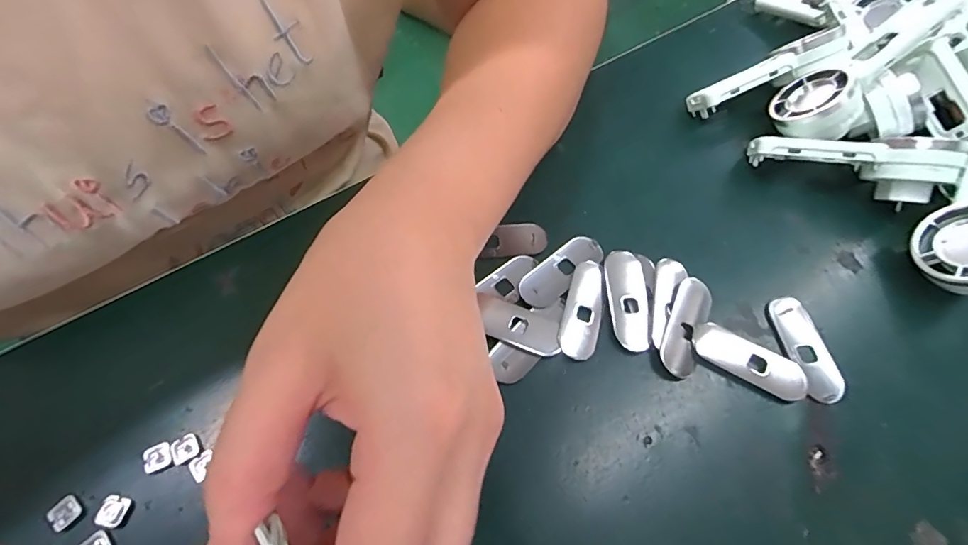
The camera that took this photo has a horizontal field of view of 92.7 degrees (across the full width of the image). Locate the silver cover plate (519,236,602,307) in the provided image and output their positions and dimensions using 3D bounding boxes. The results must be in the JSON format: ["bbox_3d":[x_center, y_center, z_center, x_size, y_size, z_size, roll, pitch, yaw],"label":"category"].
[{"bbox_3d":[0.038,-0.001,0.232,0.049,0.004,0.020,-38,70,-18],"label":"silver cover plate"}]

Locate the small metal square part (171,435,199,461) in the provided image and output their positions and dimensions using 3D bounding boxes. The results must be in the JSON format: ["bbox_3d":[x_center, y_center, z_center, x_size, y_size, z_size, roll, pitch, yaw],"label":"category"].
[{"bbox_3d":[-0.124,0.073,0.192,0.009,0.004,0.009,-22,65,-12],"label":"small metal square part"}]

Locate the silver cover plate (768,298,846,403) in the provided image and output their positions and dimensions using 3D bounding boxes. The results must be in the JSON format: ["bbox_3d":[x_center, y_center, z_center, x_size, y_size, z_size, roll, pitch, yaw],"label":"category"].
[{"bbox_3d":[0.149,0.035,0.213,0.017,0.006,0.049,-6,63,-4],"label":"silver cover plate"}]

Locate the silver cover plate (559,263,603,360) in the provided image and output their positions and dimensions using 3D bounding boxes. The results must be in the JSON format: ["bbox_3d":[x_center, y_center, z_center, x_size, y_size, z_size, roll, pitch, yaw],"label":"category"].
[{"bbox_3d":[0.048,0.017,0.221,0.017,0.004,0.051,12,63,5],"label":"silver cover plate"}]

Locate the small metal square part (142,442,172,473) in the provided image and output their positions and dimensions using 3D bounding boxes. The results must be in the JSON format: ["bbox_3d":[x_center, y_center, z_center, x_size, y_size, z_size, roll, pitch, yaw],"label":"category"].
[{"bbox_3d":[-0.134,0.075,0.189,0.009,0.004,0.010,-26,66,-13],"label":"small metal square part"}]

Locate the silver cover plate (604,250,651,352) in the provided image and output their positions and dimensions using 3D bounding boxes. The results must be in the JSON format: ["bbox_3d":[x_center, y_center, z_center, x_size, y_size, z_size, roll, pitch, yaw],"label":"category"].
[{"bbox_3d":[0.070,0.012,0.223,0.019,0.004,0.051,-3,63,-2],"label":"silver cover plate"}]

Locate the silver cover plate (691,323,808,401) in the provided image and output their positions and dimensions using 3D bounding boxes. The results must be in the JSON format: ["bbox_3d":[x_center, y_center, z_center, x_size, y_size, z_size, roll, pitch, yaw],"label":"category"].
[{"bbox_3d":[0.120,0.040,0.209,0.050,0.004,0.019,27,66,12],"label":"silver cover plate"}]

